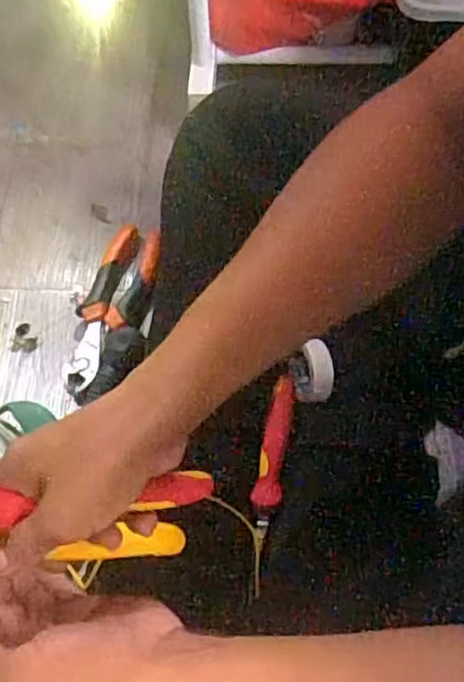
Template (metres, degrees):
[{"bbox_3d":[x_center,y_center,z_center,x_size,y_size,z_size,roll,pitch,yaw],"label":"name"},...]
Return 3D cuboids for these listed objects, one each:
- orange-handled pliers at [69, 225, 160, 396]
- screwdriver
[{"bbox_3d":[-0.108,-0.035,0.633,0.064,0.016,0.174,4,64,24],"label":"orange-handled pliers"},{"bbox_3d":[0.028,0.110,0.529,0.022,0.021,0.161,9,85,7],"label":"screwdriver"}]

